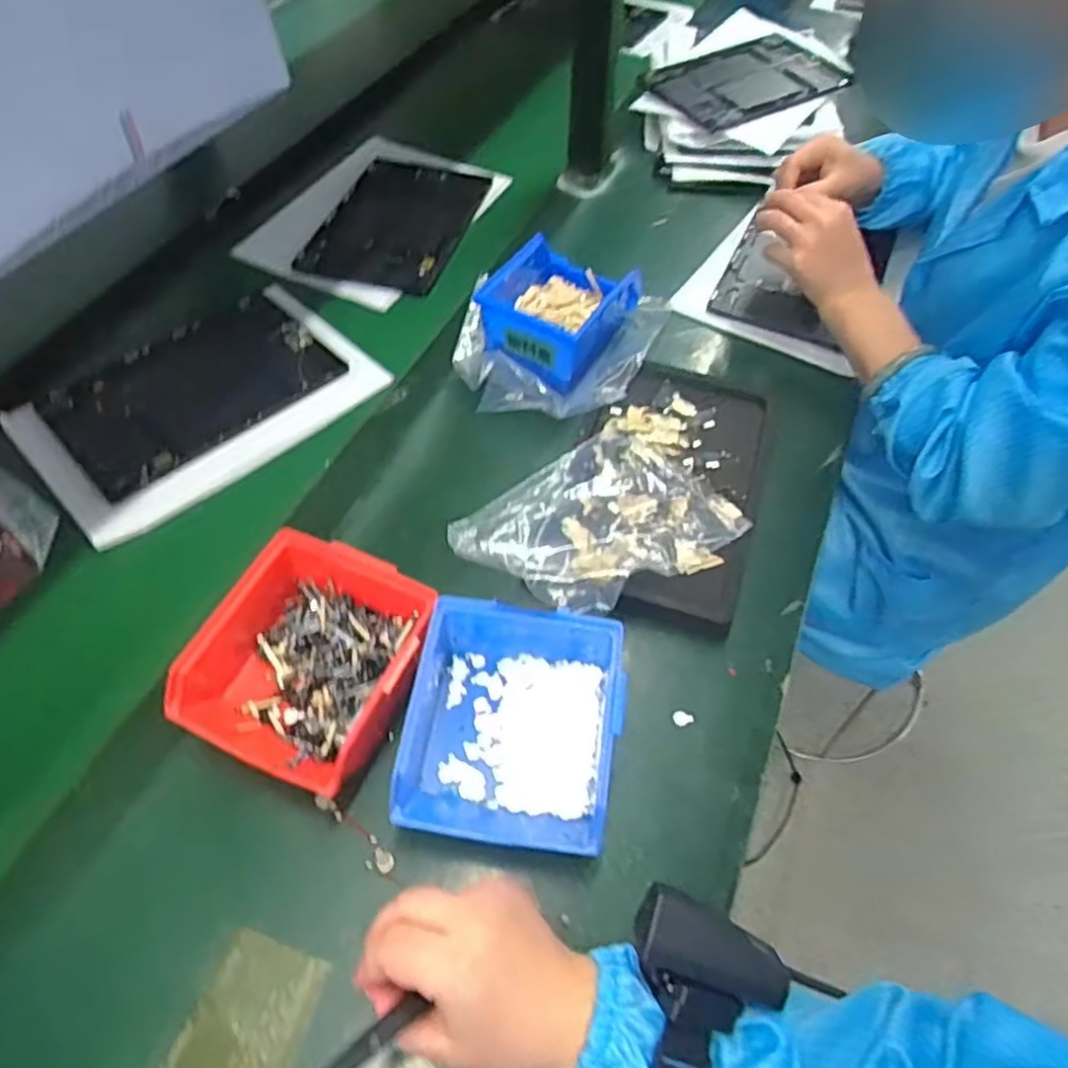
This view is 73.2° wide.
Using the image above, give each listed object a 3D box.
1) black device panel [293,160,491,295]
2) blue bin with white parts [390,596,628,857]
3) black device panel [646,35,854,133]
[{"bbox_3d":[-0.153,-0.361,0.824,0.159,0.008,0.242,14,53,6],"label":"black device panel"},{"bbox_3d":[-0.008,0.114,0.451,0.123,0.060,0.137,7,54,4],"label":"blue bin with white parts"},{"bbox_3d":[0.269,-0.578,0.916,0.216,0.008,0.149,-23,63,-5],"label":"black device panel"}]

